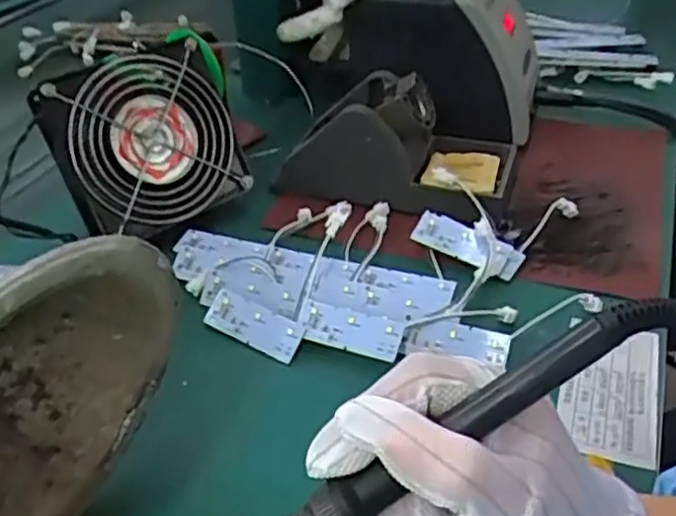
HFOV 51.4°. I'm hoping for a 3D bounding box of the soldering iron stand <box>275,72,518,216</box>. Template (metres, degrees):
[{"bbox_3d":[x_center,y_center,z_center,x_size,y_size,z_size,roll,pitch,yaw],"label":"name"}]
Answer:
[{"bbox_3d":[0.016,-0.099,0.553,0.110,0.076,0.080,13,40,19],"label":"soldering iron stand"}]

